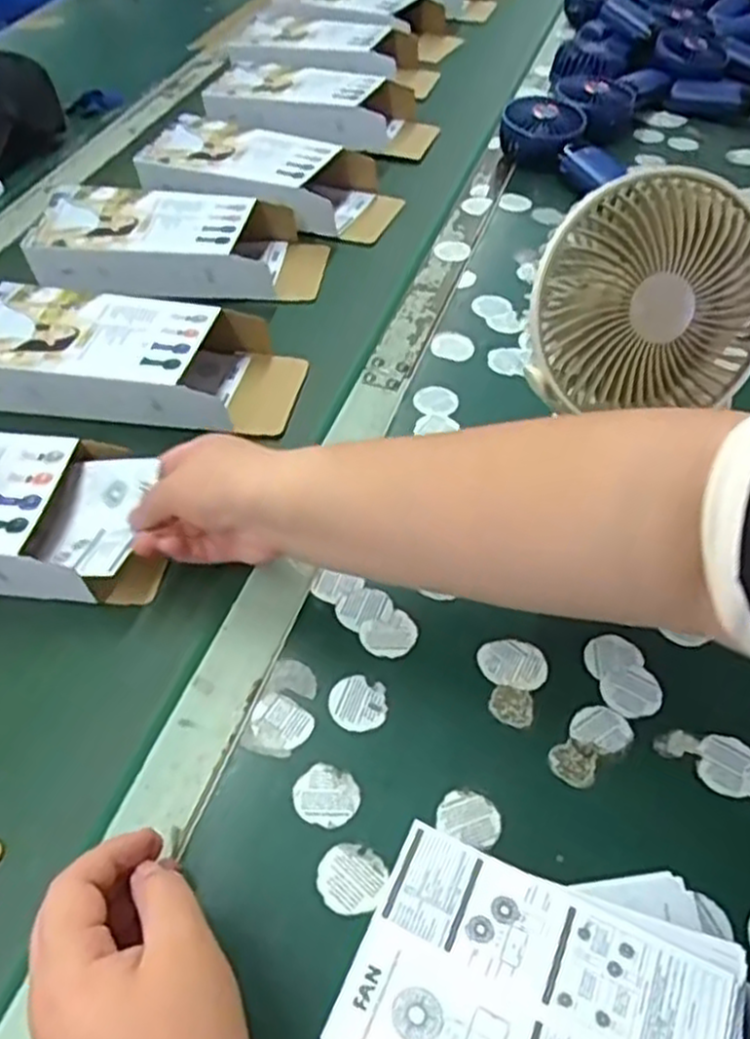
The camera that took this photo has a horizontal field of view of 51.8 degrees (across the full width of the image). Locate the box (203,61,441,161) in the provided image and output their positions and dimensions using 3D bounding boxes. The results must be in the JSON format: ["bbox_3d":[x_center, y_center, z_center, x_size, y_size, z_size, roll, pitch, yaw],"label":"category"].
[{"bbox_3d":[-0.057,-0.456,0.858,0.240,0.068,0.106,7,45,10],"label":"box"}]

